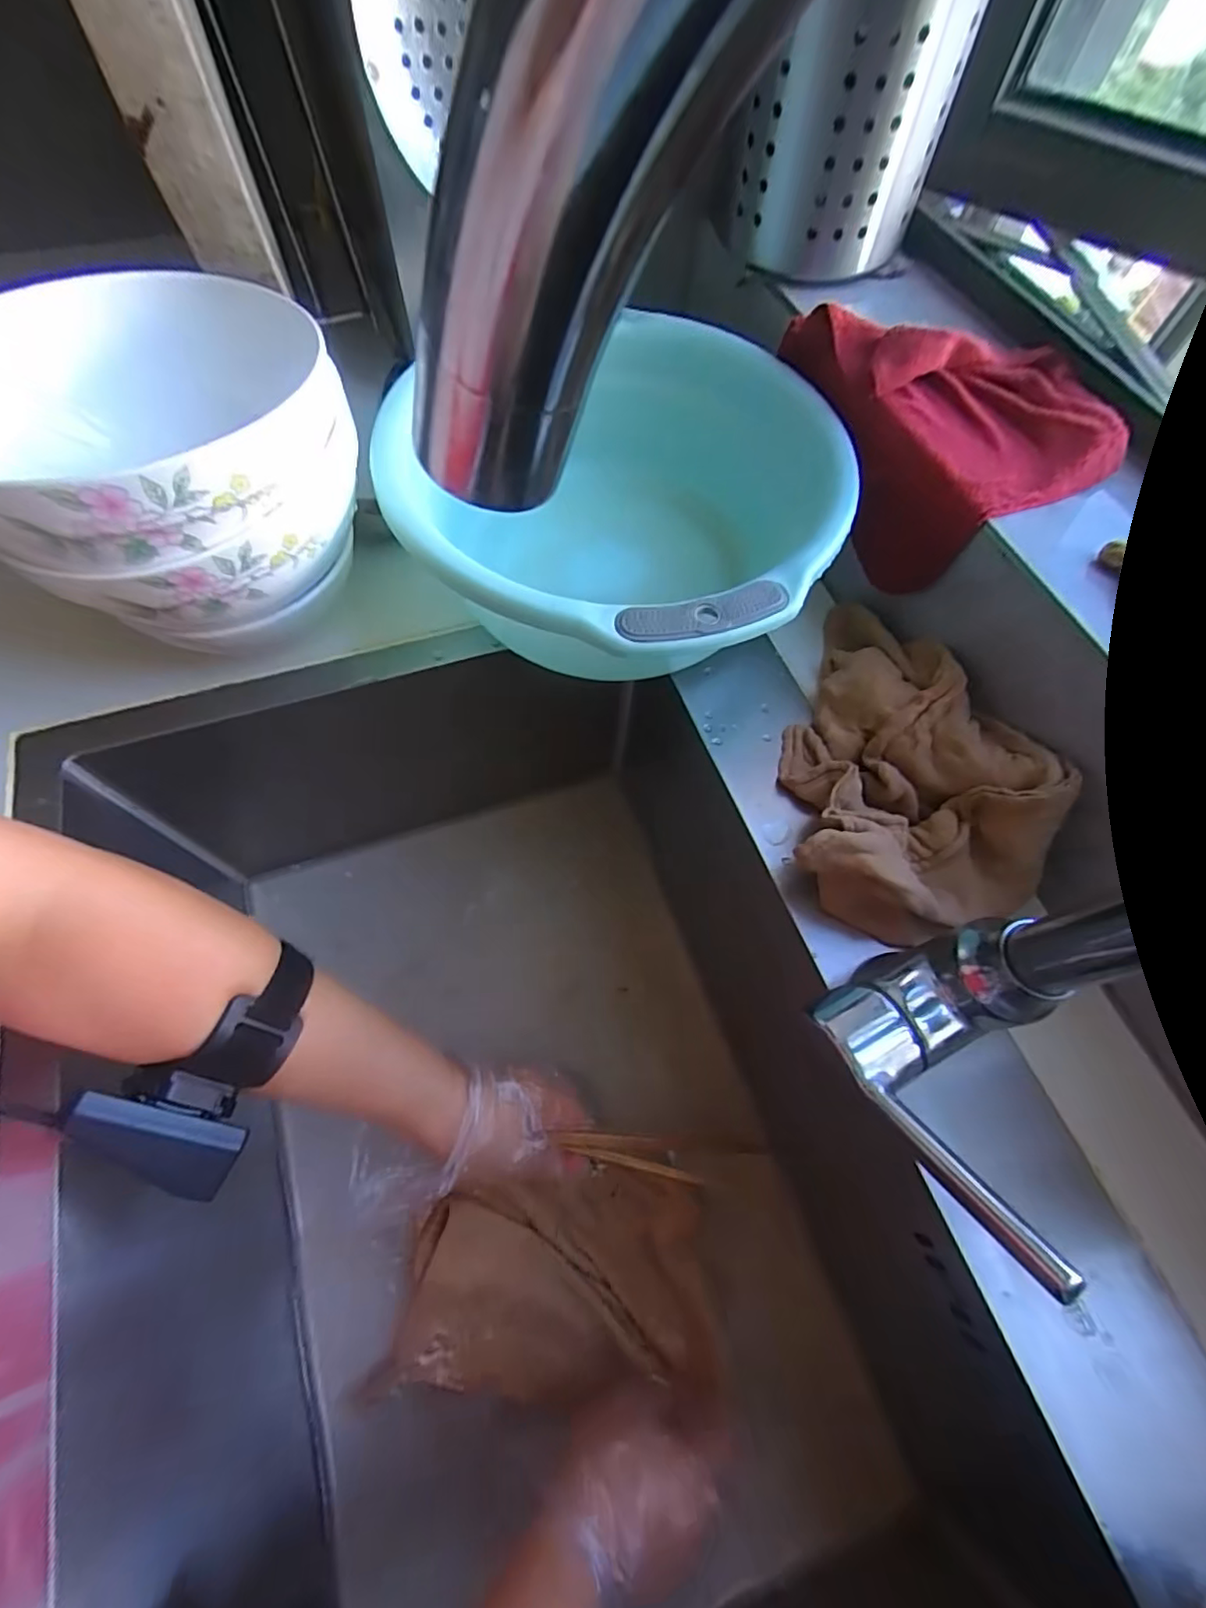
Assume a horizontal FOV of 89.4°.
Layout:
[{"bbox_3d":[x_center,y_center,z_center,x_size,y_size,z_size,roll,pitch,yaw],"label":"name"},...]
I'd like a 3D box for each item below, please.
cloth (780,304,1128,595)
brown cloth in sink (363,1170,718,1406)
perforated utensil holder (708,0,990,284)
[{"bbox_3d":[0.189,-0.210,0.357,0.117,0.083,0.168,-10,65,-7],"label":"cloth"},{"bbox_3d":[-0.036,0.316,0.400,0.202,0.029,0.114,-3,65,-4],"label":"brown cloth in sink"},{"bbox_3d":[0.133,-0.398,0.356,0.118,0.142,0.113,11,64,3],"label":"perforated utensil holder"}]

